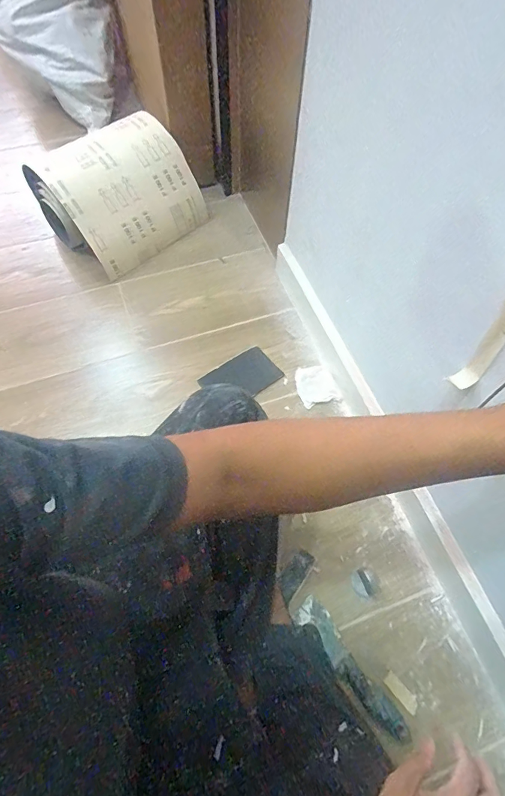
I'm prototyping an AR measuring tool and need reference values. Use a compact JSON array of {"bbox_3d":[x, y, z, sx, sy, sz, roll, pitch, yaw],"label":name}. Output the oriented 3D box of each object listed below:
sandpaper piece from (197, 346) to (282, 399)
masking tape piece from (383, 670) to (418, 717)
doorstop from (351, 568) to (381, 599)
[{"bbox_3d":[-0.024,-0.048,0.963,0.169,0.006,0.116,-33,60,-20],"label":"sandpaper piece"},{"bbox_3d":[0.241,0.477,0.677,0.023,0.004,0.060,-36,68,-23],"label":"masking tape piece"},{"bbox_3d":[0.202,0.329,0.743,0.046,0.015,0.047,0,62,0],"label":"doorstop"}]

